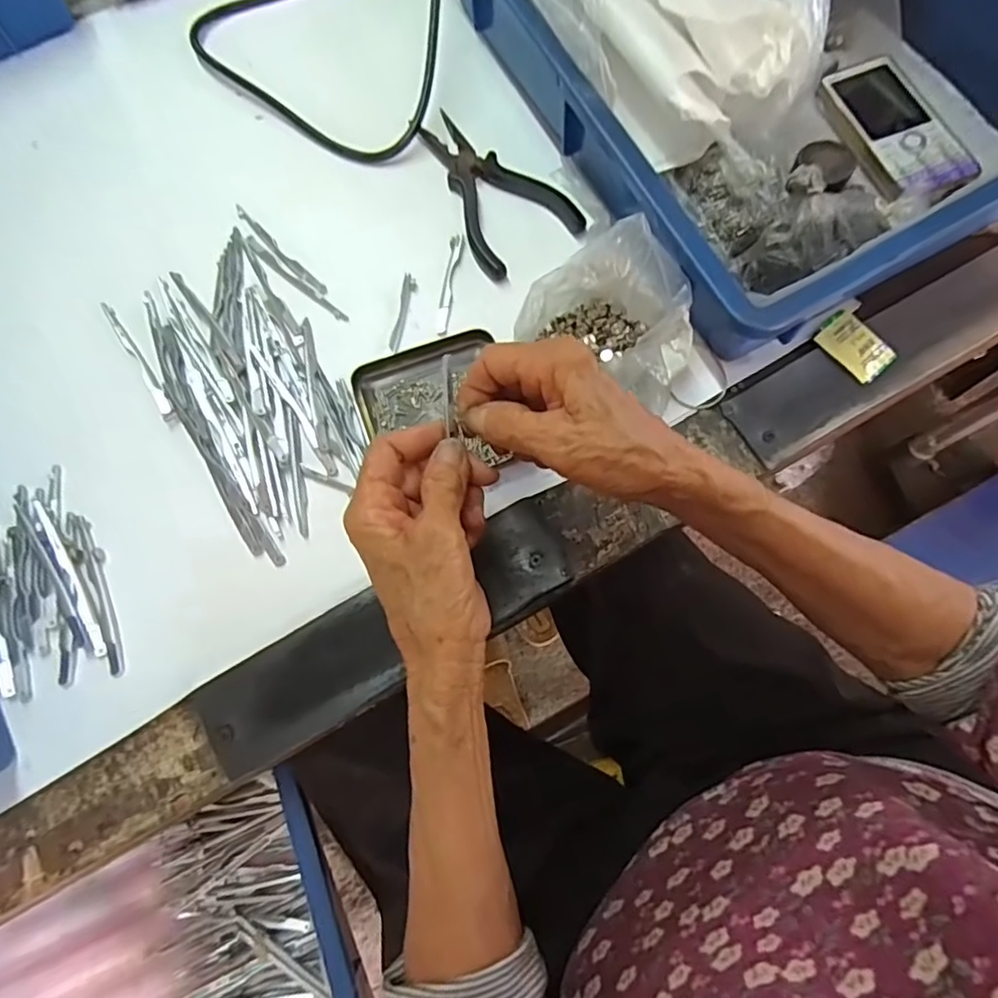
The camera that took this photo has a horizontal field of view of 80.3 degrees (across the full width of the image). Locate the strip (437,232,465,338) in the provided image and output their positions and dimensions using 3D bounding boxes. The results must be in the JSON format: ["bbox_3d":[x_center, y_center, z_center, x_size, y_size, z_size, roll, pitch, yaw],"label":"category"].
[{"bbox_3d":[-0.035,-0.150,0.412,0.009,0.005,0.078,8,72,3],"label":"strip"}]

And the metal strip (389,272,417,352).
[{"bbox_3d":[-0.066,-0.129,0.405,0.010,0.004,0.062,7,72,3],"label":"metal strip"}]

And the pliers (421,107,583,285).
[{"bbox_3d":[-0.005,-0.233,0.433,0.081,0.010,0.150,-27,74,-8],"label":"pliers"}]

